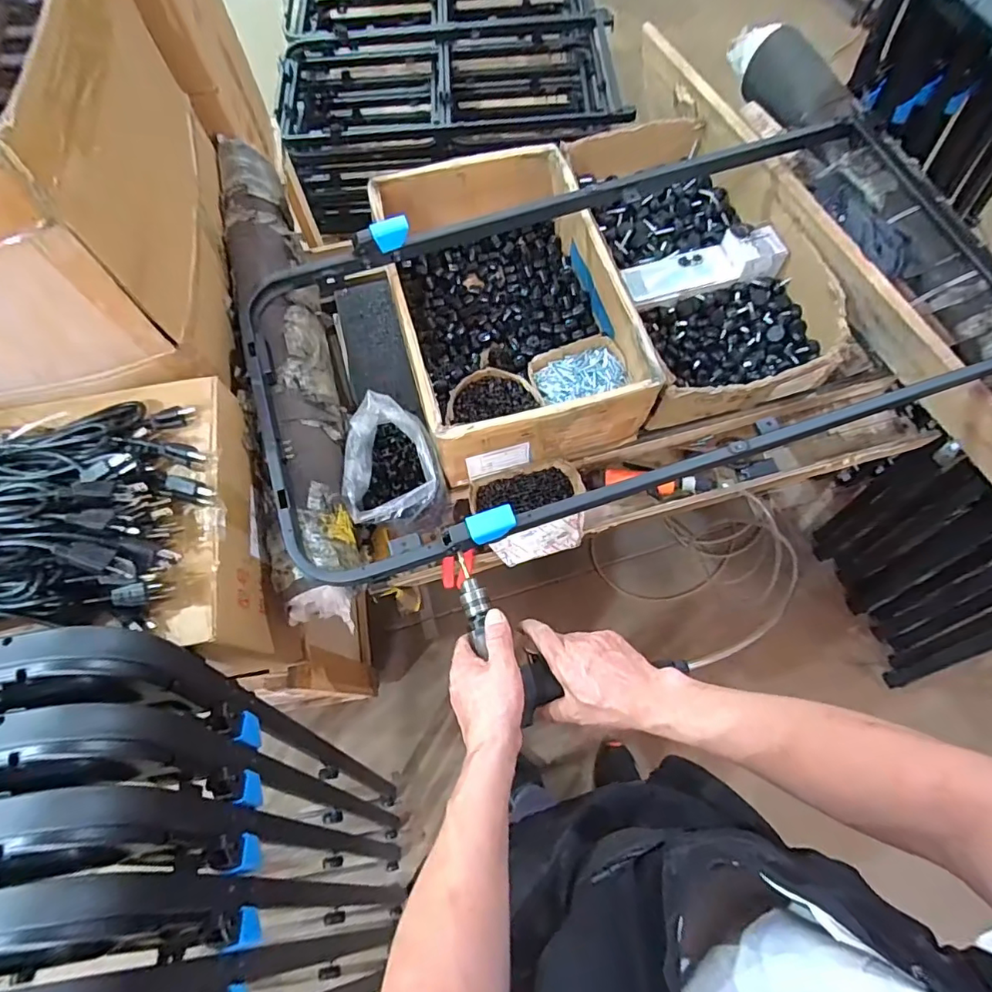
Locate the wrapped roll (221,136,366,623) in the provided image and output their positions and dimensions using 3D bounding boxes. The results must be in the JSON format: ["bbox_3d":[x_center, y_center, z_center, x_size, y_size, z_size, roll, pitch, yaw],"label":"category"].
[{"bbox_3d":[-0.327,-0.243,0.815,0.128,0.085,0.845,-15,69,-4],"label":"wrapped roll"}]

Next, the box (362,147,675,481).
[{"bbox_3d":[0.014,-0.324,0.924,0.353,0.178,0.540,-16,69,-4],"label":"box"}]

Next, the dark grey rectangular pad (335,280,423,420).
[{"bbox_3d":[-0.233,-0.280,1.043,0.114,0.046,0.293,-15,69,-4],"label":"dark grey rectangular pad"}]

